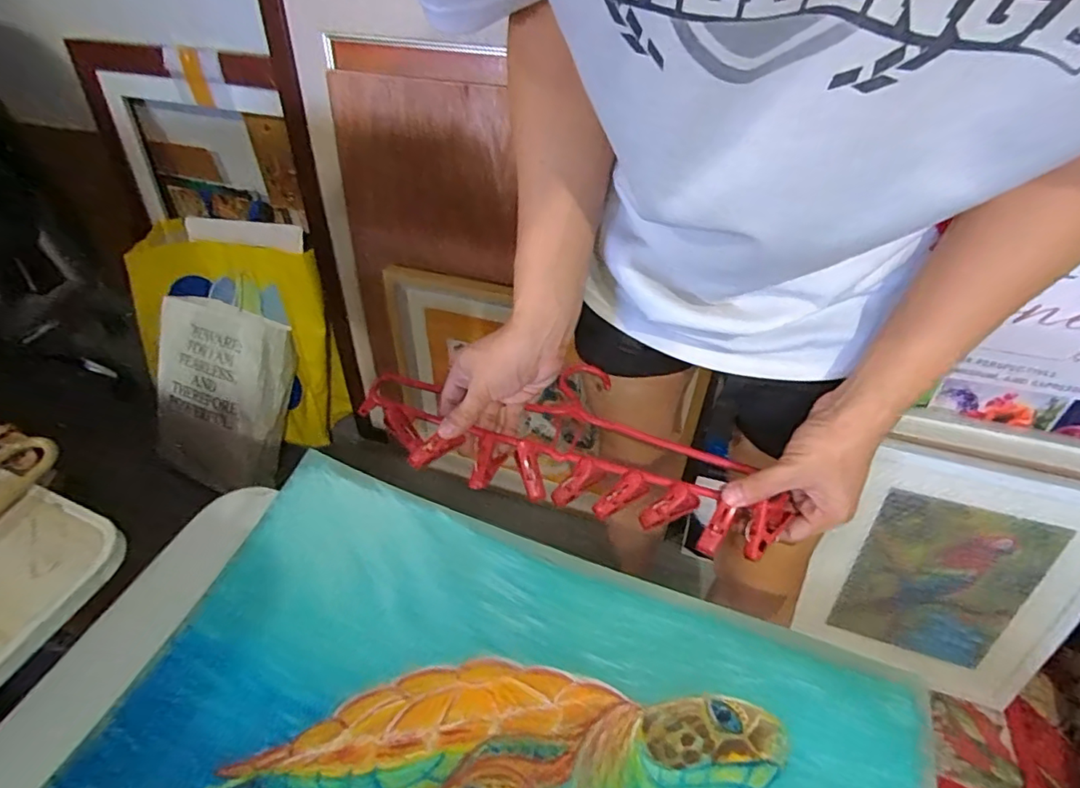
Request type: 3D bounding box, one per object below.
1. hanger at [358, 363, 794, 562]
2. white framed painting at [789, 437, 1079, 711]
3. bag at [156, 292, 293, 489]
[{"bbox_3d":[0.027,0.039,0.505,0.370,0.042,0.140,15,49,11],"label":"hanger"},{"bbox_3d":[0.614,0.279,0.825,0.348,0.425,0.034,18,26,14],"label":"white framed painting"},{"bbox_3d":[-0.724,-0.006,1.216,0.324,0.092,0.385,17,91,12],"label":"bag"}]

